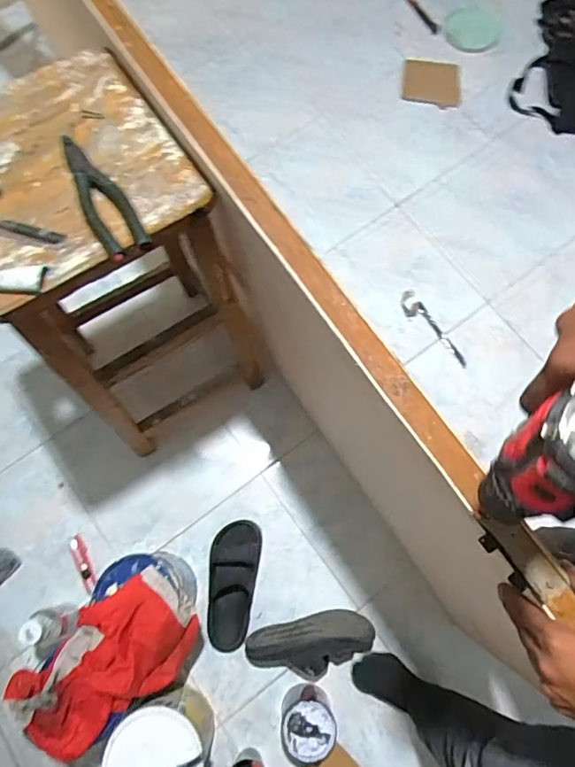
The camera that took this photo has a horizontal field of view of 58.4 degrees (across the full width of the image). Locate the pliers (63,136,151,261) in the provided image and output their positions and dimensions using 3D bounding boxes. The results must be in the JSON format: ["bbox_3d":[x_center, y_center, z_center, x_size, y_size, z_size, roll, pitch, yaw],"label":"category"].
[{"bbox_3d":[-0.229,-0.226,0.628,0.054,0.025,0.180,-31,76,-9],"label":"pliers"}]

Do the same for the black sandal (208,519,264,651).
[{"bbox_3d":[-0.132,0.464,1.190,0.117,0.070,0.286,10,74,2],"label":"black sandal"}]

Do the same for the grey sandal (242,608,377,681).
[{"bbox_3d":[0.054,0.588,1.137,0.280,0.096,0.126,-12,74,-4],"label":"grey sandal"}]

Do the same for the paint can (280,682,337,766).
[{"bbox_3d":[0.041,0.712,1.082,0.107,0.132,0.109,0,73,0],"label":"paint can"}]

